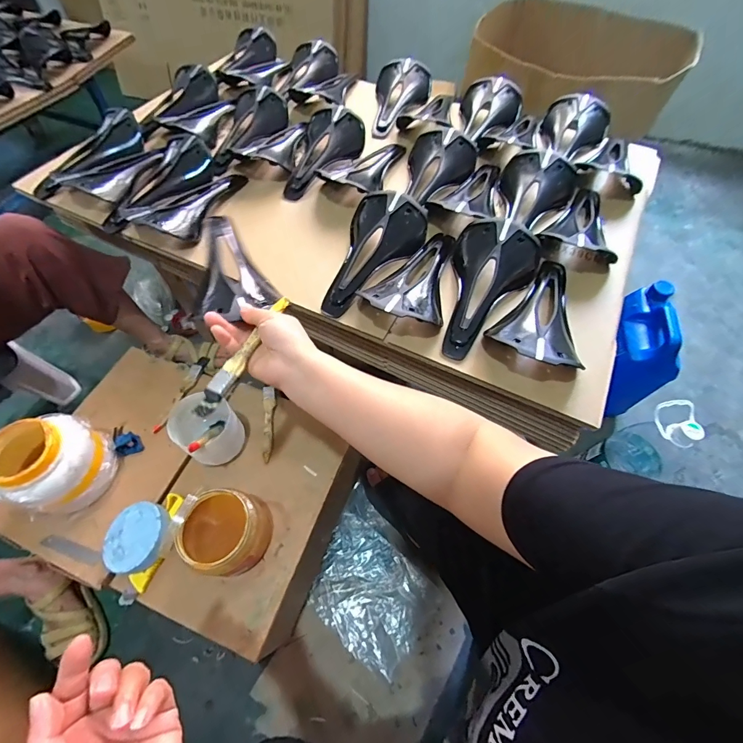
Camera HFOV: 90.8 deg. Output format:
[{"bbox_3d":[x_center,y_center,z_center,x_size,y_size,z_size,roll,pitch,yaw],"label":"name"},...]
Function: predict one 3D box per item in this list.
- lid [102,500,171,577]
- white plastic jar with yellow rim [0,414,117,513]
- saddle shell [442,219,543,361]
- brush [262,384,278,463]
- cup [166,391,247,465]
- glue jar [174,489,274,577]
[{"bbox_3d":[-0.351,0.246,0.555,0.098,0.024,0.094,-33,56,-7],"label":"lid"},{"bbox_3d":[-0.486,0.145,0.568,0.112,0.125,0.133,9,60,5],"label":"white plastic jar with yellow rim"},{"bbox_3d":[0.166,-0.128,0.548,0.132,0.054,0.236,22,62,13],"label":"saddle shell"},{"bbox_3d":[-0.186,0.095,0.666,0.022,0.022,0.135,-5,60,-3],"label":"brush"},{"bbox_3d":[-0.267,0.102,0.612,0.096,0.098,0.083,28,64,16],"label":"cup"},{"bbox_3d":[-0.212,0.239,0.534,0.110,0.094,0.110,0,60,0],"label":"glue jar"}]

